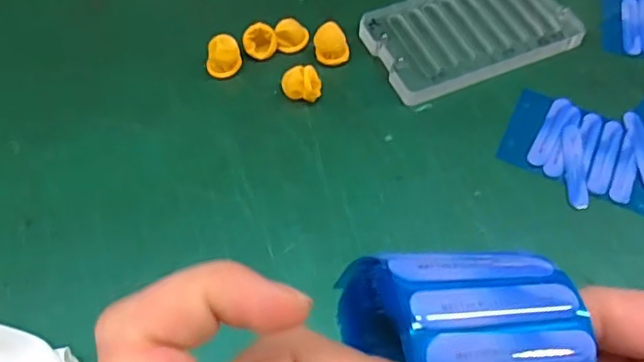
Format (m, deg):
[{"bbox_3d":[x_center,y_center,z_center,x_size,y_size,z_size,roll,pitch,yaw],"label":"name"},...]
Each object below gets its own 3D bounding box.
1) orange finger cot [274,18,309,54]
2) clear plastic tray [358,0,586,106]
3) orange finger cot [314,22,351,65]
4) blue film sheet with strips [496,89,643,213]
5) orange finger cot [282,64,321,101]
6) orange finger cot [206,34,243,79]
[{"bbox_3d":[-0.018,-0.087,0.354,0.020,0.016,0.012,-10,59,-6],"label":"orange finger cot"},{"bbox_3d":[0.092,-0.090,0.360,0.123,0.013,0.074,-21,61,-13],"label":"clear plastic tray"},{"bbox_3d":[0.006,-0.081,0.349,0.021,0.020,0.016,1,58,0],"label":"orange finger cot"},{"bbox_3d":[0.149,-0.015,0.319,0.095,0.004,0.064,22,60,13],"label":"blue film sheet with strips"},{"bbox_3d":[-0.011,-0.054,0.332,0.022,0.019,0.015,-3,58,-3],"label":"orange finger cot"},{"bbox_3d":[-0.057,-0.072,0.342,0.015,0.020,0.018,24,61,14],"label":"orange finger cot"}]

